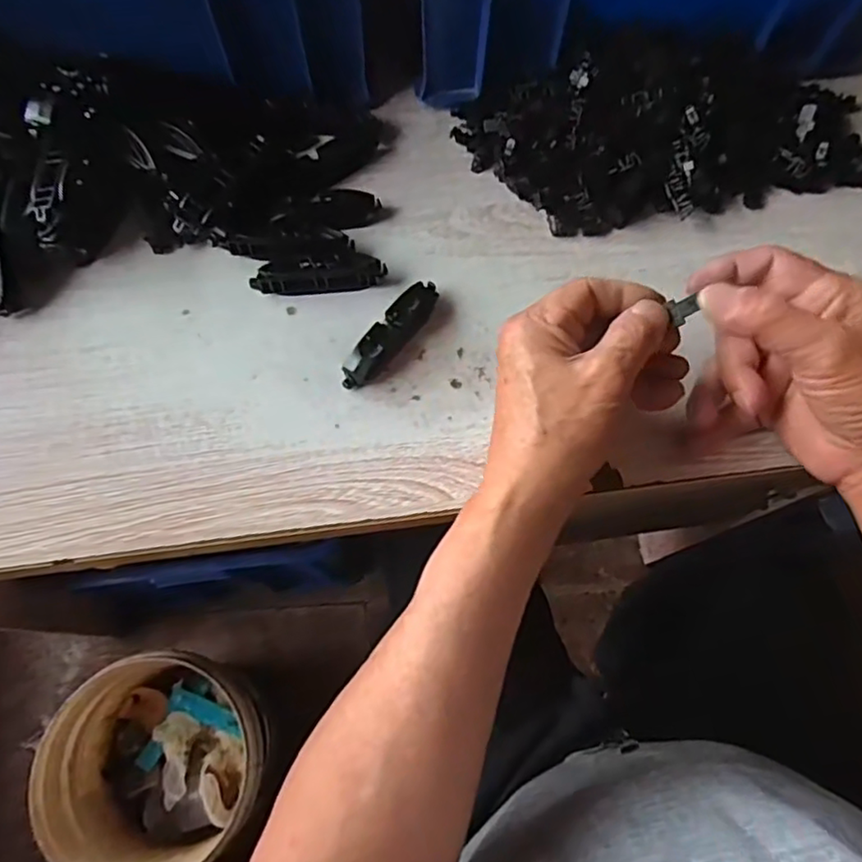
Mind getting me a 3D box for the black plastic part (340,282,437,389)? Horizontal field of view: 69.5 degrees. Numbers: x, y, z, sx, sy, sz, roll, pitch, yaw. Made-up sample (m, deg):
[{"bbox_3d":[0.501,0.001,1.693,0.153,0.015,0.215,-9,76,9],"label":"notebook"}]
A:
[{"bbox_3d":[-0.024,-0.058,0.375,0.021,0.020,0.080,35,73,11],"label":"black plastic part"}]

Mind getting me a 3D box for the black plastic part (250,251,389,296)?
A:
[{"bbox_3d":[-0.069,-0.098,0.386,0.079,0.012,0.022,-6,70,-4],"label":"black plastic part"}]

